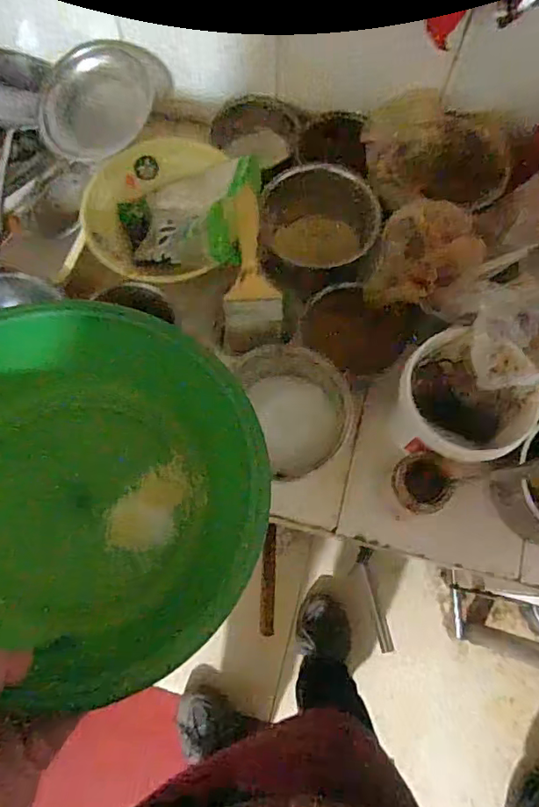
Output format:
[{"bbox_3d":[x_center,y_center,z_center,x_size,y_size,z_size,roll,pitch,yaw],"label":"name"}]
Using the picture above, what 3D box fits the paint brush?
[{"bbox_3d":[-0.020,-0.146,0.588,0.064,0.012,0.172,-1,102,1],"label":"paint brush"}]

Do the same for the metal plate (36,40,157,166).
[{"bbox_3d":[-0.221,-0.384,0.677,0.148,0.031,0.149,0,91,10],"label":"metal plate"}]

